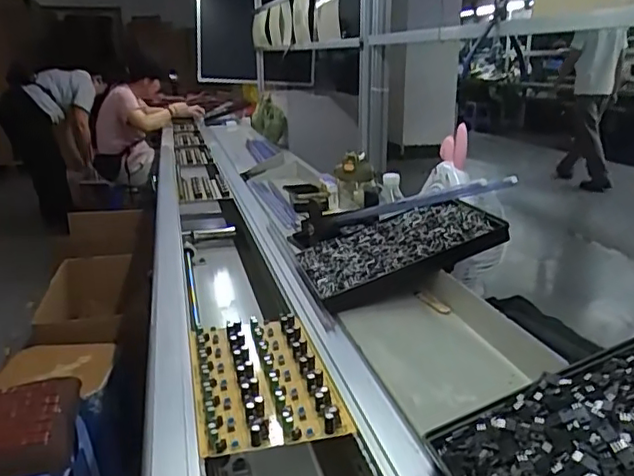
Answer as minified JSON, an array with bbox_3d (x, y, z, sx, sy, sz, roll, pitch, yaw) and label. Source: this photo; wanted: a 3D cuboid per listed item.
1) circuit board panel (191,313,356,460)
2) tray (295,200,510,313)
[{"bbox_3d":[-0.065,0.153,0.662,0.143,0.021,0.249,-5,17,-14],"label":"circuit board panel"},{"bbox_3d":[0.120,0.014,0.888,0.288,0.036,0.193,-21,28,-2],"label":"tray"}]

